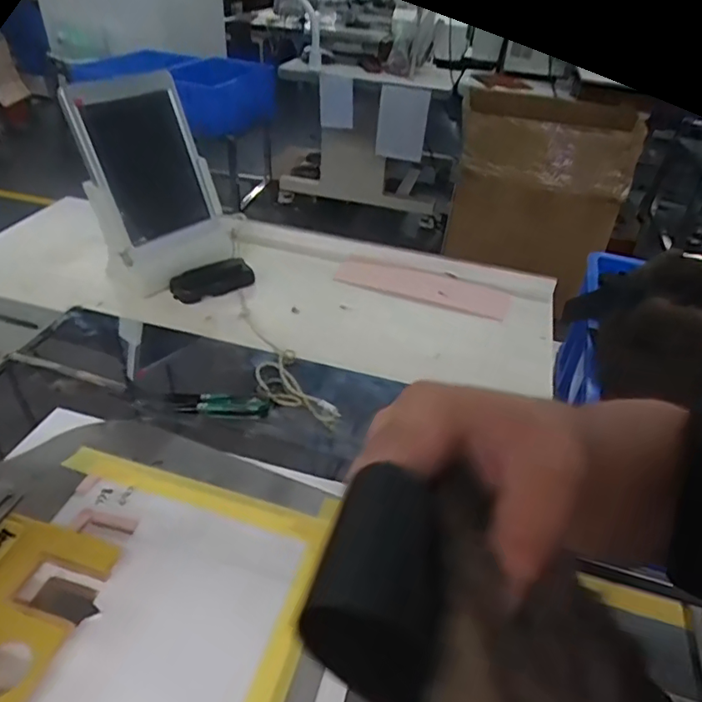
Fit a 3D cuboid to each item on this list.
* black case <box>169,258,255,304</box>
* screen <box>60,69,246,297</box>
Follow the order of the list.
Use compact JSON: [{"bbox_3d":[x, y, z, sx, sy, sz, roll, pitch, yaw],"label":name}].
[{"bbox_3d":[-0.189,-0.098,0.748,0.107,0.025,0.054,-18,44,-27],"label":"black case"},{"bbox_3d":[-0.251,-0.225,0.715,0.035,0.254,0.180,12,37,39],"label":"screen"}]

